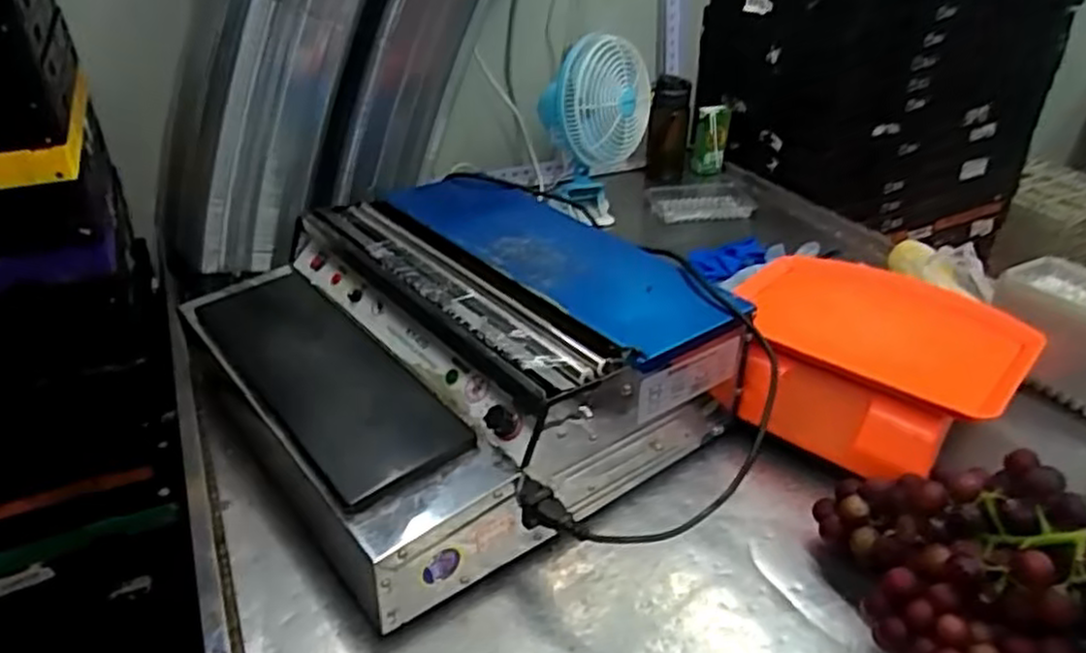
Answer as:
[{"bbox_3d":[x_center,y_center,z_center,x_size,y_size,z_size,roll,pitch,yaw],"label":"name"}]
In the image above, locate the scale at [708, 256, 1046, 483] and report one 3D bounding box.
[{"bbox_3d":[0.352,0.047,0.833,0.297,0.158,0.233,17,35,25],"label":"scale"}]

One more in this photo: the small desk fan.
[{"bbox_3d":[0.093,-0.366,1.335,0.191,0.292,0.247,3,31,4],"label":"small desk fan"}]

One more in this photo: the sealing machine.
[{"bbox_3d":[-0.105,-0.002,0.849,0.444,0.154,0.563,-21,37,-32],"label":"sealing machine"}]

